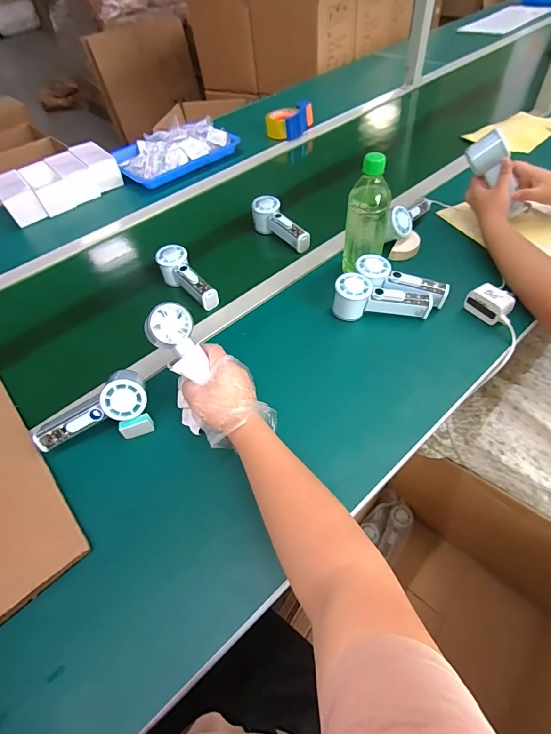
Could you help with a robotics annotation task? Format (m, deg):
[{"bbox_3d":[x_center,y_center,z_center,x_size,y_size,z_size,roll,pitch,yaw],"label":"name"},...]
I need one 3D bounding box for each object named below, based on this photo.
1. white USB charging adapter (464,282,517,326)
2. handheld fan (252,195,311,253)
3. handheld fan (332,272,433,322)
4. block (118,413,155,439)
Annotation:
[{"bbox_3d":[0.346,-0.102,0.608,0.043,0.041,0.070,-39,57,-22],"label":"white USB charging adapter"},{"bbox_3d":[0.014,-0.293,0.791,0.053,0.065,0.157,-40,72,-22],"label":"handheld fan"},{"bbox_3d":[0.174,-0.106,0.616,0.151,0.059,0.051,10,54,15],"label":"handheld fan"},{"bbox_3d":[-0.194,0.084,0.525,0.044,0.023,0.018,-19,52,-8],"label":"block"}]

